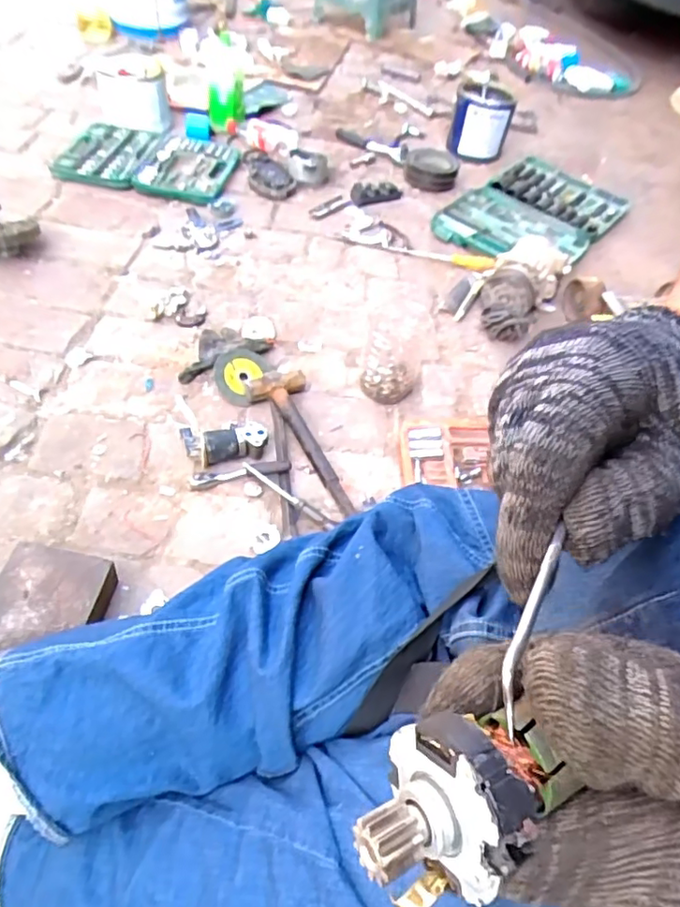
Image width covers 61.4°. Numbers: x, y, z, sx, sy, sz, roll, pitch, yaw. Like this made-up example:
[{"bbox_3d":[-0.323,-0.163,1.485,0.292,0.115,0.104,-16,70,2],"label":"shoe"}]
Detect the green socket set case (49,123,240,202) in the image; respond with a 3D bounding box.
[{"bbox_3d":[-0.435,-0.673,1.316,0.381,0.050,0.276,18,53,5],"label":"green socket set case"}]

